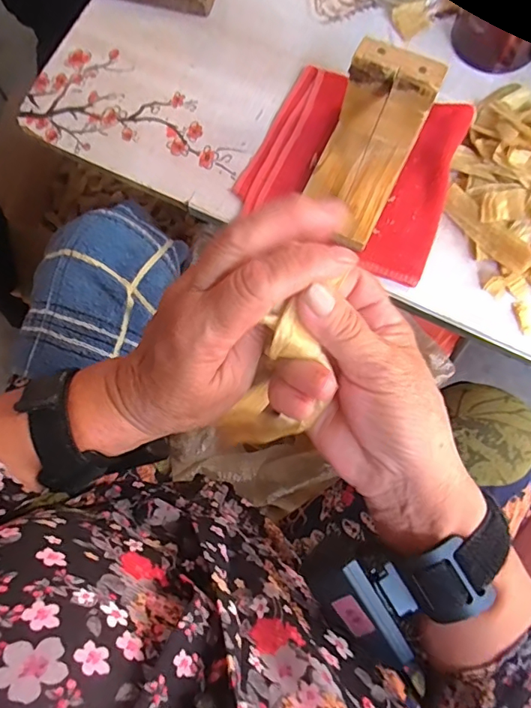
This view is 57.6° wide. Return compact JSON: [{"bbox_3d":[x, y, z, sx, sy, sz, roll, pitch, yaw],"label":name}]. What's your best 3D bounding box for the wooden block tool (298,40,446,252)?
[{"bbox_3d":[0.069,-0.145,0.344,0.060,0.082,0.102,27,75,9],"label":"wooden block tool"}]

